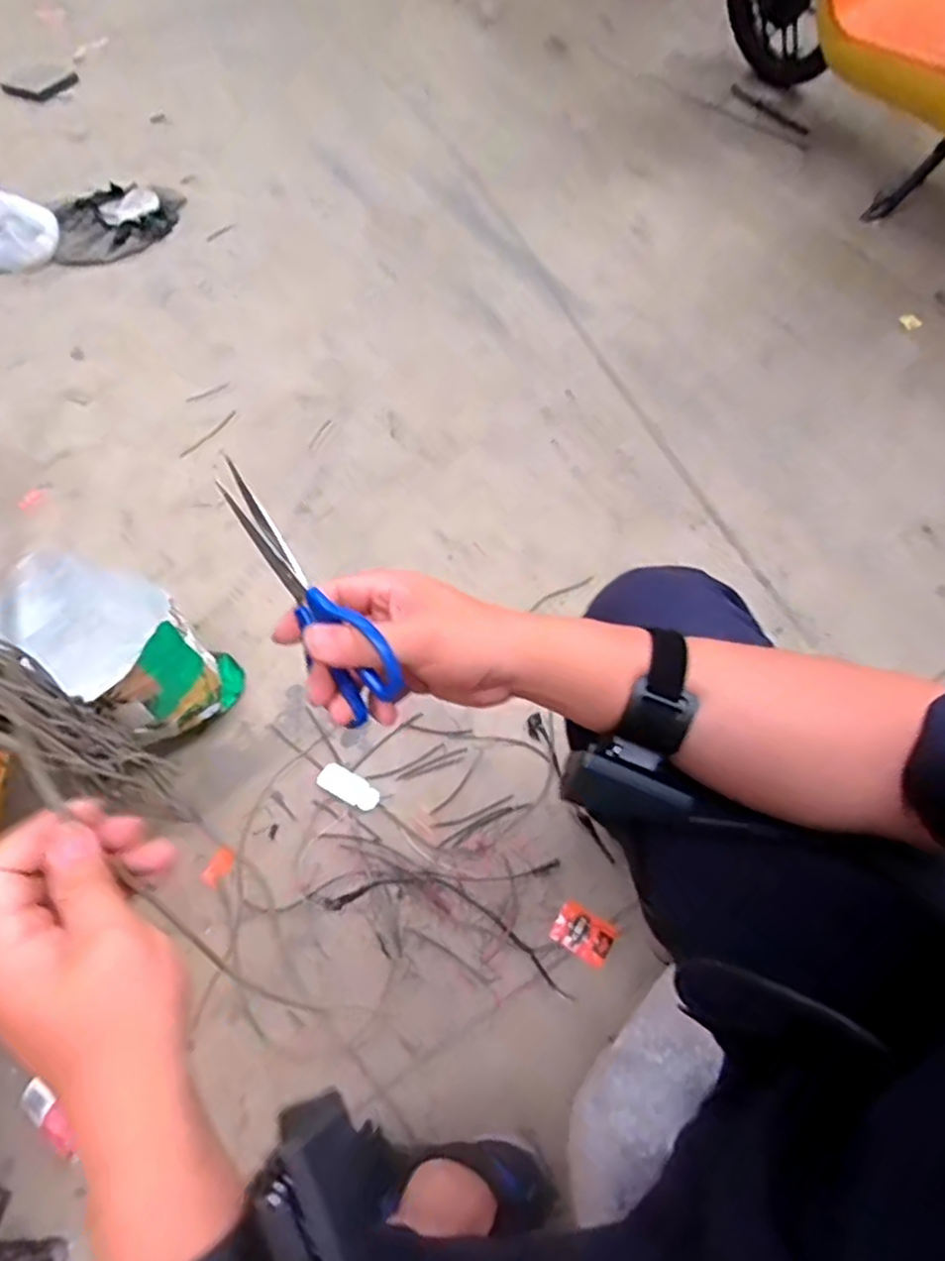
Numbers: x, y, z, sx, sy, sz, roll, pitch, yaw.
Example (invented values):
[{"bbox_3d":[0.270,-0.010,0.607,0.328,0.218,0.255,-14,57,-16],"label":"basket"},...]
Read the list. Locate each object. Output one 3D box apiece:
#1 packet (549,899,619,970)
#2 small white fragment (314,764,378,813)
[{"bbox_3d":[0.136,0.367,0.829,0.071,0.006,0.051,29,65,19],"label":"packet"},{"bbox_3d":[-0.170,0.215,0.938,0.091,0.006,0.038,26,64,18],"label":"small white fragment"}]

